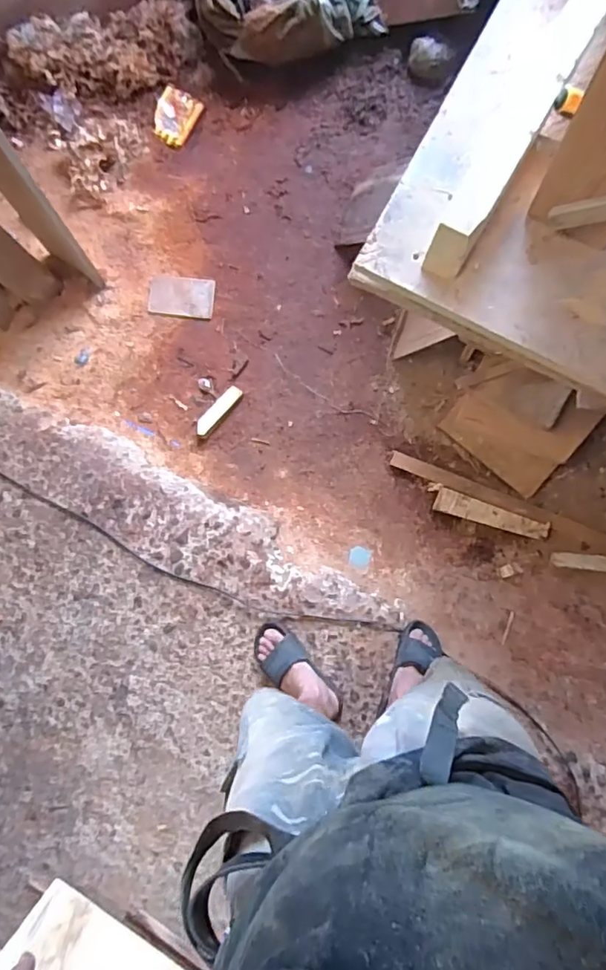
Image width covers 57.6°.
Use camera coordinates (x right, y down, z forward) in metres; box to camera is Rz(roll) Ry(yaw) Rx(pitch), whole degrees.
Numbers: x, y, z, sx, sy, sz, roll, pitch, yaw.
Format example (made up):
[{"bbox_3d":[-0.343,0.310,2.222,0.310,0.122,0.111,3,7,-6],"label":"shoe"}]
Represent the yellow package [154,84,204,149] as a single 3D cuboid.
[{"bbox_3d":[-0.377,-1.074,1.608,0.119,0.021,0.156,24,85,8],"label":"yellow package"}]

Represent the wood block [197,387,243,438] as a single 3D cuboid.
[{"bbox_3d":[-0.237,-0.206,1.532,0.045,0.019,0.171,37,87,9],"label":"wood block"}]

